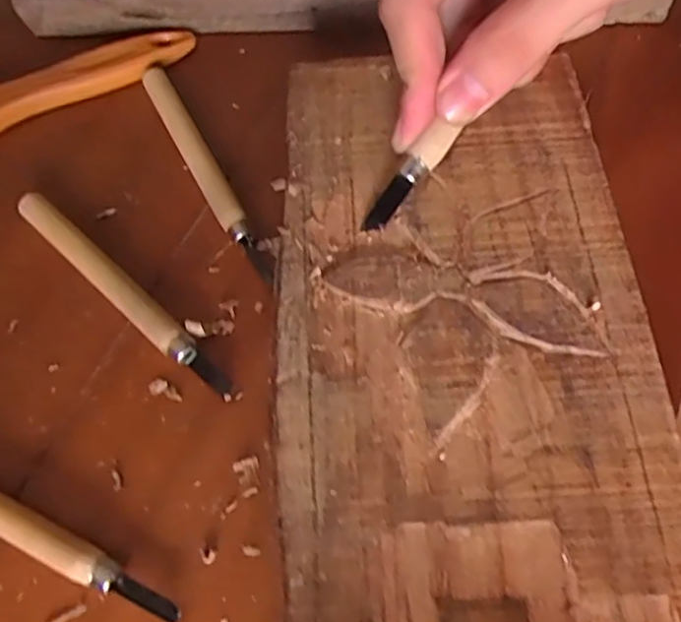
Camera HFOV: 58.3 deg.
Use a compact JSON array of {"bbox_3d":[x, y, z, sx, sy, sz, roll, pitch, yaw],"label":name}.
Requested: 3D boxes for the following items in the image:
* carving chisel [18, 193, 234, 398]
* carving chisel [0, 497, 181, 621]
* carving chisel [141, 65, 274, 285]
[{"bbox_3d":[-0.087,-0.009,0.240,0.122,0.009,0.012,38,71,20],"label":"carving chisel"},{"bbox_3d":[-0.109,0.068,0.200,0.126,0.009,0.010,22,67,14],"label":"carving chisel"},{"bbox_3d":[-0.060,-0.065,0.268,0.012,0.013,0.124,-27,65,-10],"label":"carving chisel"}]

